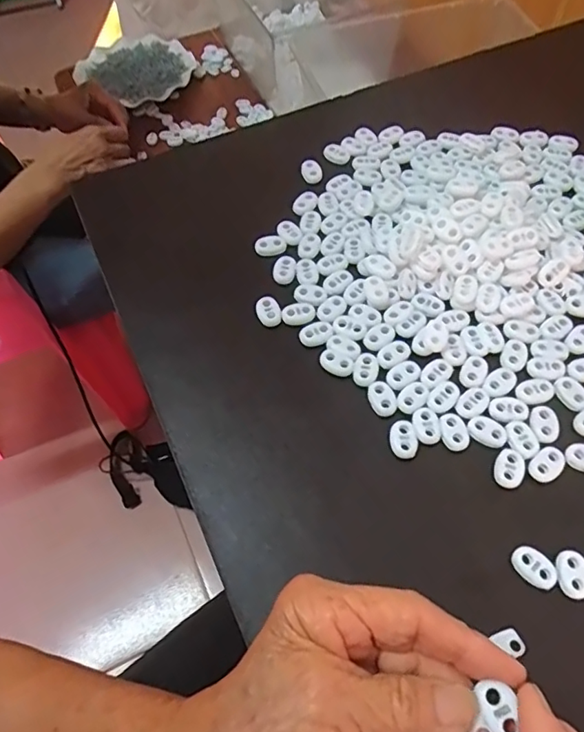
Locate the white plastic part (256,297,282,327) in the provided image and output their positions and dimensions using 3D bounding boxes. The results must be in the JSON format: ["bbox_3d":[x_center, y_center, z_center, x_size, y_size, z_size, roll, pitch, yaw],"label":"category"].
[{"bbox_3d":[-0.016,-0.037,0.360,0.015,0.007,0.020,-16,60,-5],"label":"white plastic part"}]

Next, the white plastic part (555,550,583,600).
[{"bbox_3d":[0.143,0.105,0.270,0.016,0.004,0.022,-1,60,4],"label":"white plastic part"}]

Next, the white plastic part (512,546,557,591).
[{"bbox_3d":[0.124,0.103,0.274,0.015,0.004,0.022,-41,65,-17],"label":"white plastic part"}]

